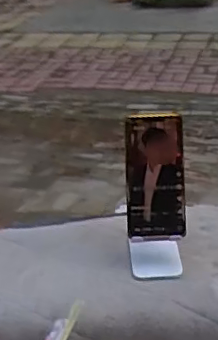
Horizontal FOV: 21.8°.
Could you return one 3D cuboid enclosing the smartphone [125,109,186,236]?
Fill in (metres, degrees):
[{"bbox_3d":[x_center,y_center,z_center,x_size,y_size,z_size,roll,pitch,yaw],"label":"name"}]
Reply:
[{"bbox_3d":[0.060,0.007,0.728,0.072,0.158,0.013,-1,1,2],"label":"smartphone"}]

